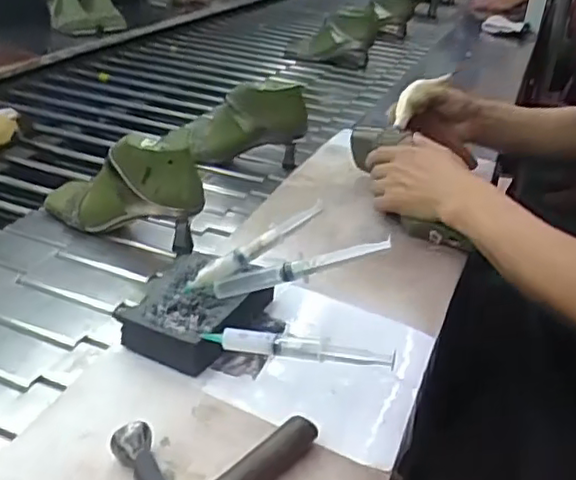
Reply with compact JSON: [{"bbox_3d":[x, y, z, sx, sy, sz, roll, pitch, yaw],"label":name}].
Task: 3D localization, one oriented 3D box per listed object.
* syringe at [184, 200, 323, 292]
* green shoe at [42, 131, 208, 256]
[{"bbox_3d":[-0.028,0.006,0.582,0.143,0.016,0.016,-32,41,-12],"label":"syringe"},{"bbox_3d":[-0.207,-0.066,0.785,0.202,0.142,0.071,18,32,23],"label":"green shoe"}]

